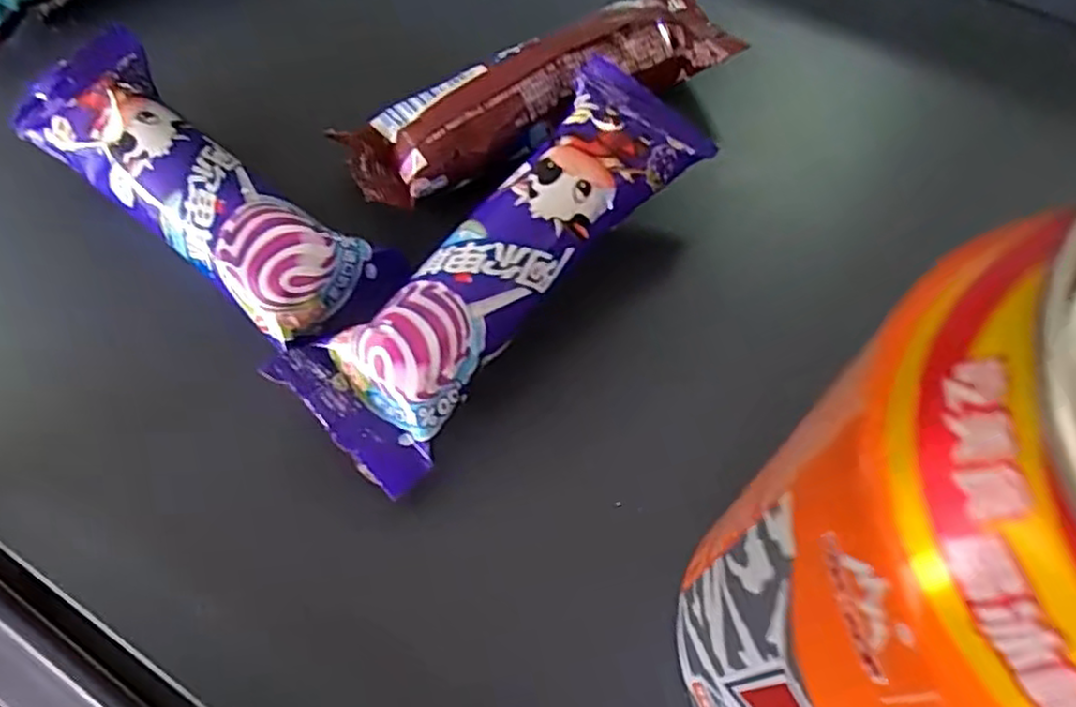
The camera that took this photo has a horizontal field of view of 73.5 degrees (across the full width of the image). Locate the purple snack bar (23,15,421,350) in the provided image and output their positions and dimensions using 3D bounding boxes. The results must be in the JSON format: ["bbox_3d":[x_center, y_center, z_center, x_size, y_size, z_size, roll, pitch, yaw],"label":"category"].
[{"bbox_3d":[-0.086,-0.044,0.182,0.112,0.018,0.036,38,69,18],"label":"purple snack bar"}]

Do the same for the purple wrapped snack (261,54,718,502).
[{"bbox_3d":[-0.007,-0.024,0.170,0.037,0.023,0.115,38,69,18],"label":"purple wrapped snack"}]

